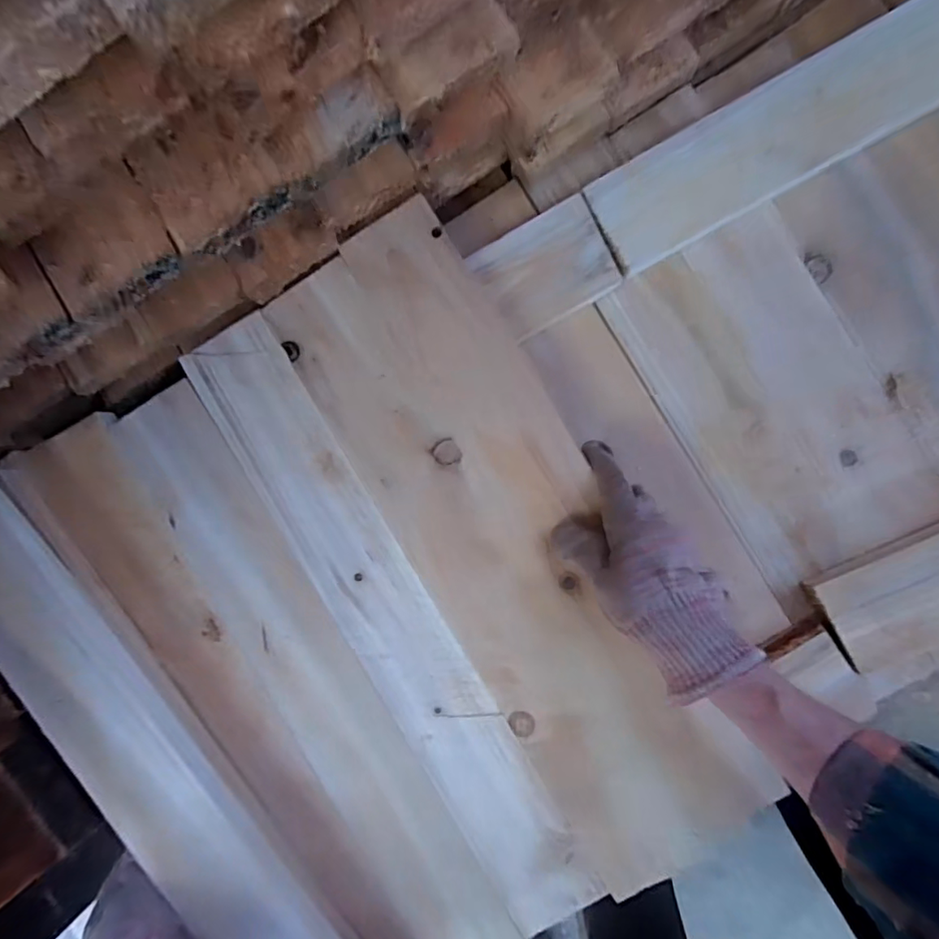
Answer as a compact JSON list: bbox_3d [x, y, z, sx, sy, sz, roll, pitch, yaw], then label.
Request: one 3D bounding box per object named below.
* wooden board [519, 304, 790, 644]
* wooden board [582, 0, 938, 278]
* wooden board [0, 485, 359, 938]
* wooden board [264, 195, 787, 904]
[{"bbox_3d":[0.141,0.005,0.411,0.063,0.015,0.274,-32,90,1],"label":"wooden board"},{"bbox_3d":[0.318,-0.294,0.387,0.498,0.013,0.074,-29,90,1],"label":"wooden board"},{"bbox_3d":[-0.210,0.230,0.381,0.075,0.028,0.512,-37,91,1],"label":"wooden board"},{"bbox_3d":[0.033,0.056,0.387,0.147,0.014,0.487,-28,89,1],"label":"wooden board"}]

